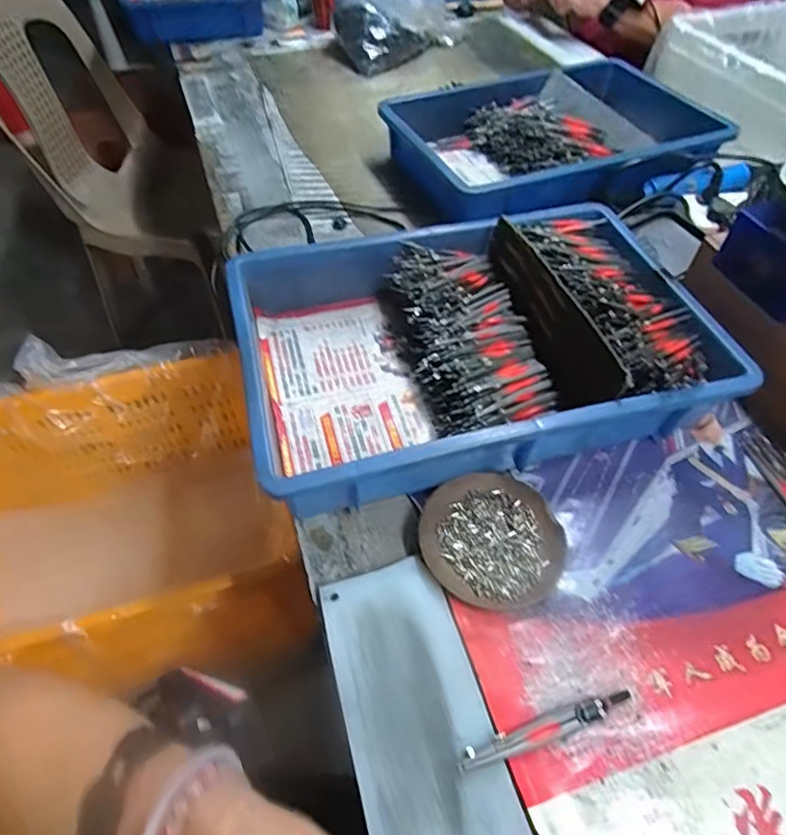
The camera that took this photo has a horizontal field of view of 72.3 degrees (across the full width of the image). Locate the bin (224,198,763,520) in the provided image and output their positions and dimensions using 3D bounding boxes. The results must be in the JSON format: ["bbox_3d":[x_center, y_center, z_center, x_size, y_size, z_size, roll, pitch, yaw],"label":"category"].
[{"bbox_3d":[0.077,-0.076,0.528,0.429,0.090,0.286,-12,53,-11],"label":"bin"}]

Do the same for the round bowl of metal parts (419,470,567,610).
[{"bbox_3d":[0.081,0.099,0.438,0.112,0.015,0.110,1,52,-1],"label":"round bowl of metal parts"}]

